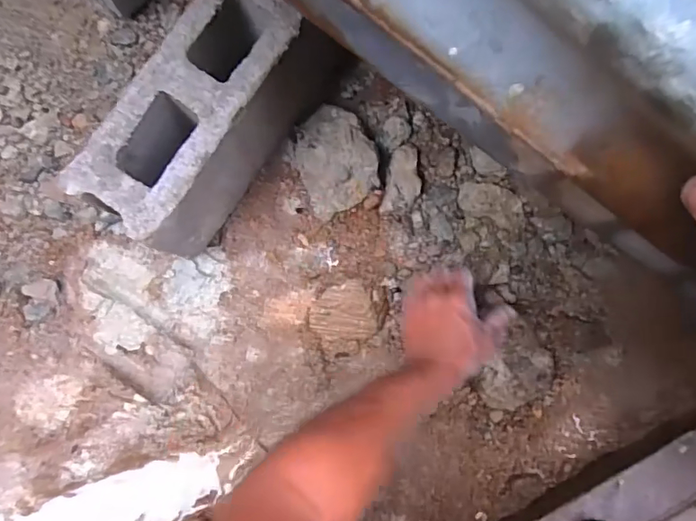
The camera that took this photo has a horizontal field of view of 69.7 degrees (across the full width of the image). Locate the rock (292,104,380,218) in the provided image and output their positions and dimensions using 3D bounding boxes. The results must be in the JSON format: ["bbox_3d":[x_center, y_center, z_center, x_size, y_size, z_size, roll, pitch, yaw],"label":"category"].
[{"bbox_3d":[-0.016,-0.129,0.623,0.095,0.045,0.134,-19,89,-3],"label":"rock"}]

